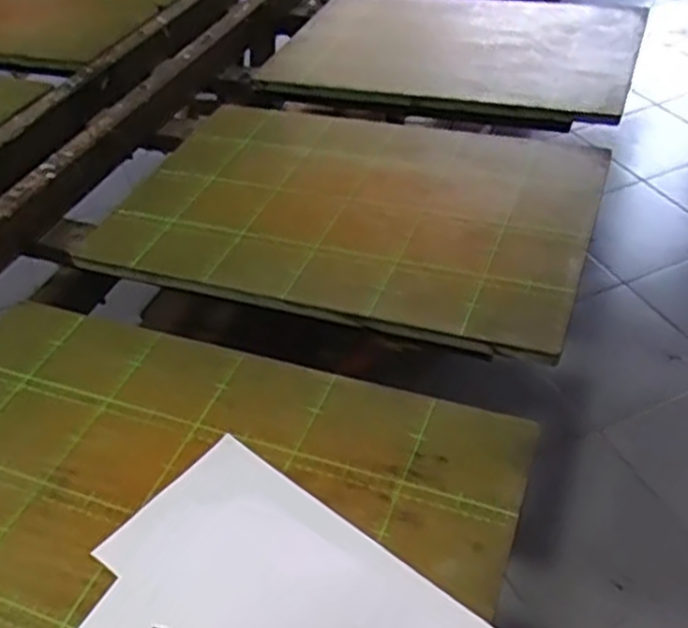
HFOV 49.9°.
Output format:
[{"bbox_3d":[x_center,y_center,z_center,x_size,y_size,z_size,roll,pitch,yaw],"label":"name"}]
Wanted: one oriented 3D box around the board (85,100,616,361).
[{"bbox_3d":[0.007,-0.152,0.943,0.587,0.025,0.401,11,45,19],"label":"board"}]

